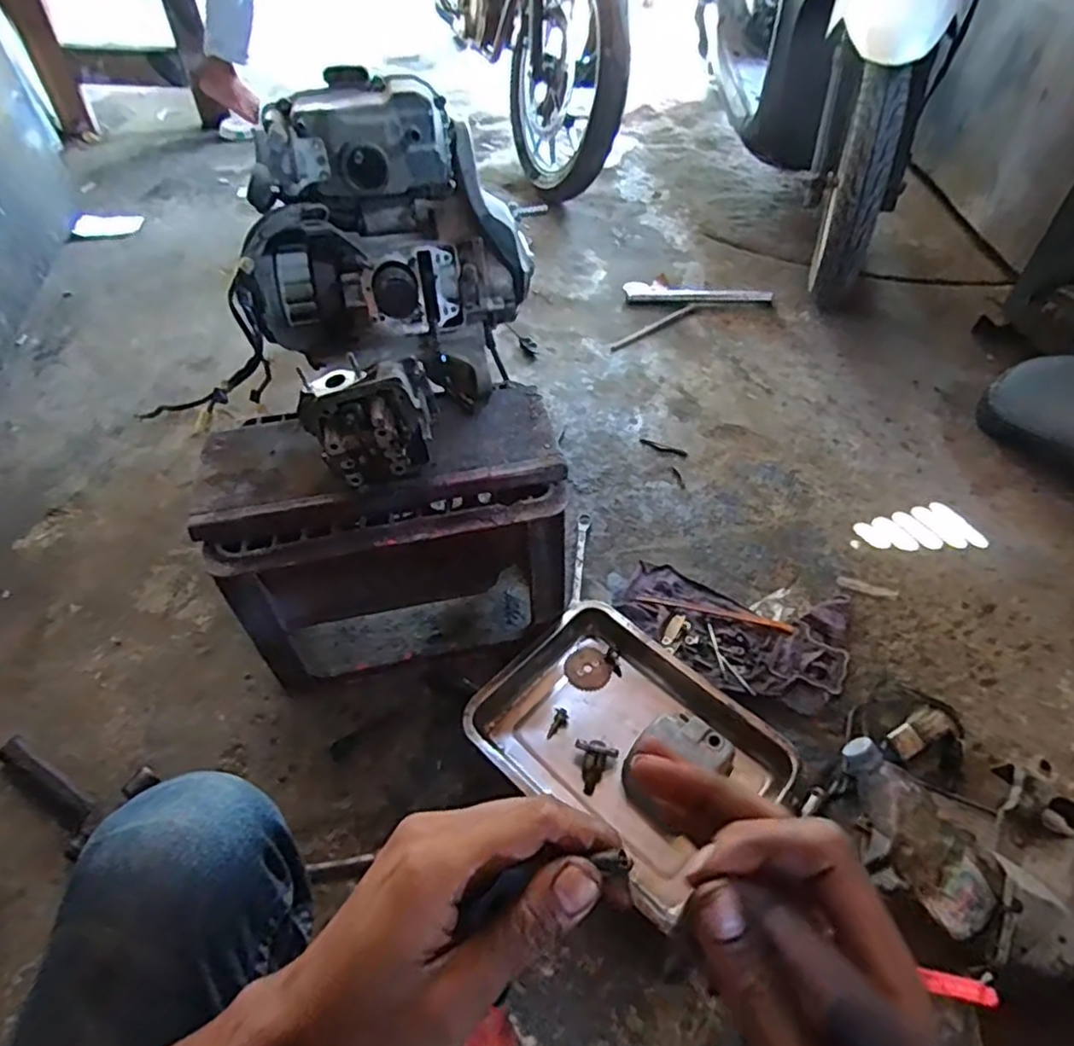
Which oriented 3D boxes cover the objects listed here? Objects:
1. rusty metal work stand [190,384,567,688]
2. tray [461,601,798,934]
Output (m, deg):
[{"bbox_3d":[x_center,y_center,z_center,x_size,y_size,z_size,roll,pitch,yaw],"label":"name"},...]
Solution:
[{"bbox_3d":[-0.180,0.019,0.872,0.411,0.289,0.247,-10,48,-7],"label":"rusty metal work stand"},{"bbox_3d":[0.112,0.271,0.802,0.348,0.050,0.257,36,61,24],"label":"tray"}]

